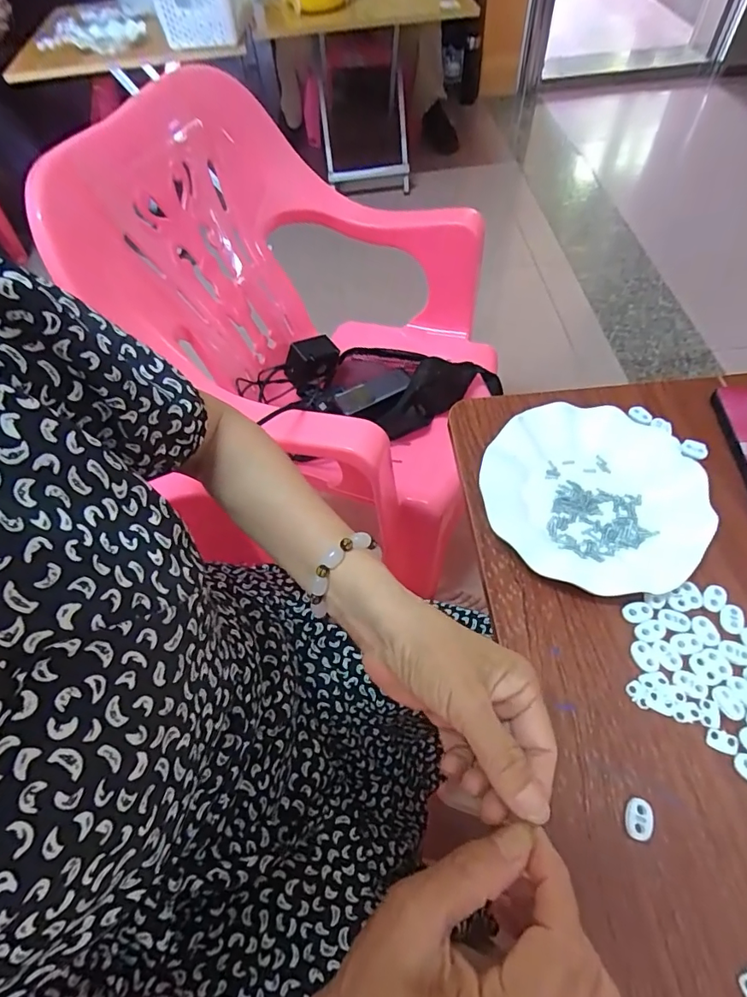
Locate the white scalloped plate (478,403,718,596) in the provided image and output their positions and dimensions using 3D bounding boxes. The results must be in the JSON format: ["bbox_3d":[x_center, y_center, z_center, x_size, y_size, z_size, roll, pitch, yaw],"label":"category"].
[{"bbox_3d":[0.190,-0.006,0.425,0.181,0.020,0.183,-2,58,4],"label":"white scalloped plate"}]

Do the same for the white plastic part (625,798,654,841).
[{"bbox_3d":[0.168,0.203,0.307,0.016,0.005,0.023,14,65,24],"label":"white plastic part"}]

